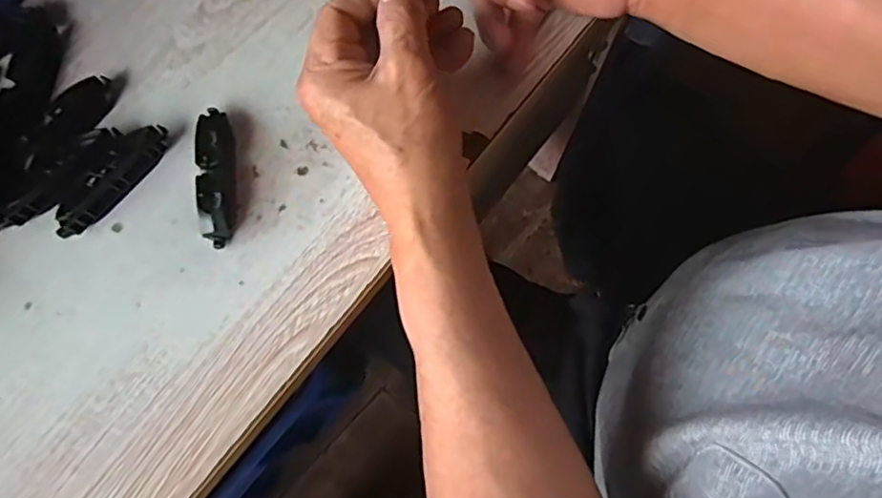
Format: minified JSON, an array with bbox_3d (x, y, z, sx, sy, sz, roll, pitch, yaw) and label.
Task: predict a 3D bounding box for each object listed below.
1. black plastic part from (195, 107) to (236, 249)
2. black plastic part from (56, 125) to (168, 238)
[{"bbox_3d":[-0.131,-0.043,0.354,0.021,0.020,0.080,-7,77,-1],"label":"black plastic part"},{"bbox_3d":[-0.193,-0.042,0.353,0.022,0.012,0.079,39,80,9],"label":"black plastic part"}]

